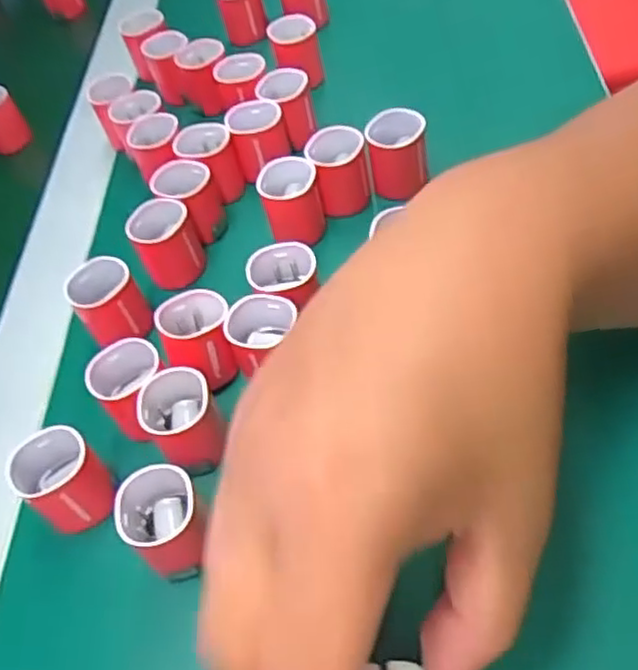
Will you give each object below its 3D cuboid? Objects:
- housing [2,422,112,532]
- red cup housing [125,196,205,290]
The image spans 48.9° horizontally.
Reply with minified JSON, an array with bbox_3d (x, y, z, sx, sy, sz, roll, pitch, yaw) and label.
[{"bbox_3d":[-0.101,0.057,0.278,0.034,0.029,0.029,23,60,26],"label":"housing"},{"bbox_3d":[-0.077,-0.046,0.352,0.032,0.031,0.031,-5,51,7],"label":"red cup housing"}]

